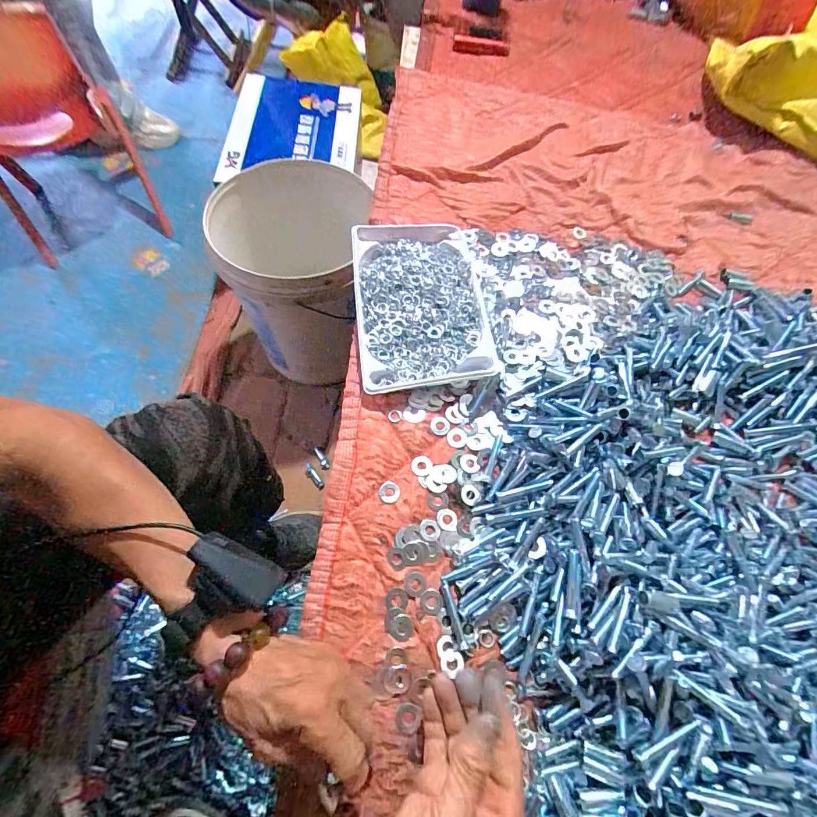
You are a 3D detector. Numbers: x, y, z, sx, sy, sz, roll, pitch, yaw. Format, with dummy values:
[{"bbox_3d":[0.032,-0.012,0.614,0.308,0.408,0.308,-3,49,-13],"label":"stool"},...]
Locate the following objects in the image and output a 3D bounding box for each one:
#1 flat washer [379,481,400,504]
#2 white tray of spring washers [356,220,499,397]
[{"bbox_3d":[-0.020,0.088,0.436,0.021,0.004,0.023,1,66,-3],"label":"flat washer"},{"bbox_3d":[0.014,-0.134,0.513,0.157,0.028,0.236,-6,67,-6],"label":"white tray of spring washers"}]

